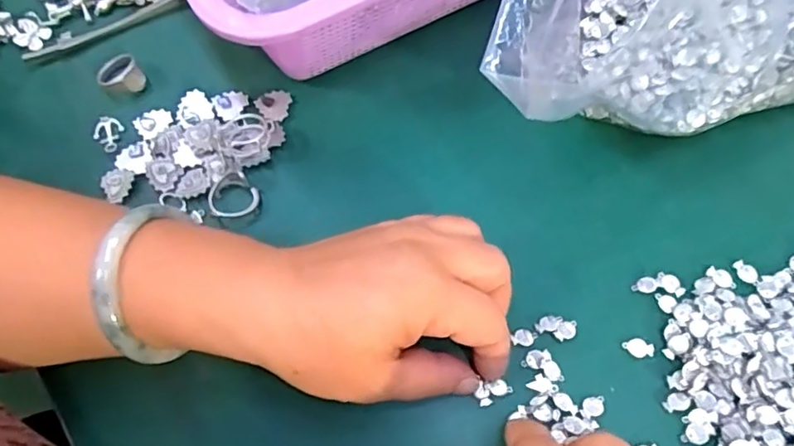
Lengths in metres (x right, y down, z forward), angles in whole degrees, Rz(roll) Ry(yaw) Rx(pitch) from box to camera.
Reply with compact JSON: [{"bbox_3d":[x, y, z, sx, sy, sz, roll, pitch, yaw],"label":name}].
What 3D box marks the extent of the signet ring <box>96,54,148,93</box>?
[{"bbox_3d":[-0.161,-0.087,0.326,0.023,0.015,0.026,-31,70,-10],"label":"signet ring"}]

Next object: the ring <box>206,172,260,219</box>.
[{"bbox_3d":[-0.087,-0.014,0.299,0.027,0.008,0.024,31,78,14],"label":"ring"}]

